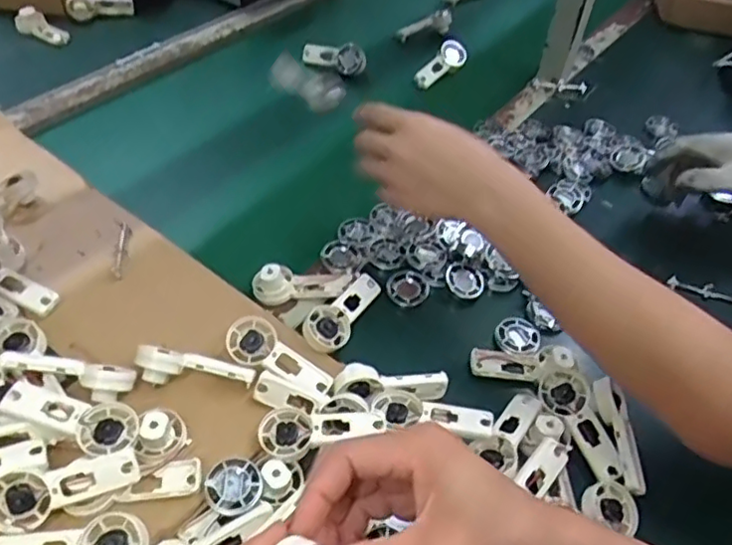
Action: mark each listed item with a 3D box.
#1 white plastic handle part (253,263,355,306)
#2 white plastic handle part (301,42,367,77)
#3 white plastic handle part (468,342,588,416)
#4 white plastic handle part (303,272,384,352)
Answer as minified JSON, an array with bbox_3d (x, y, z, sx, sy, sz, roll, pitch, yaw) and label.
[{"bbox_3d":[-0.059,0.009,0.601,0.094,0.028,0.035,-2,47,-7],"label":"white plastic handle part"},{"bbox_3d":[-0.045,-0.305,0.880,0.094,0.044,0.017,24,50,17],"label":"white plastic handle part"},{"bbox_3d":[0.145,0.085,0.550,0.099,0.024,0.056,17,46,29],"label":"white plastic handle part"},{"bbox_3d":[-0.018,0.035,0.569,0.035,0.016,0.092,31,52,22],"label":"white plastic handle part"}]

